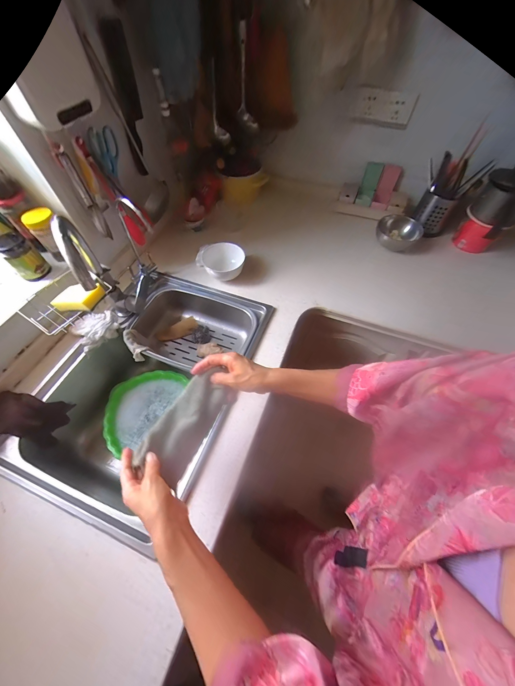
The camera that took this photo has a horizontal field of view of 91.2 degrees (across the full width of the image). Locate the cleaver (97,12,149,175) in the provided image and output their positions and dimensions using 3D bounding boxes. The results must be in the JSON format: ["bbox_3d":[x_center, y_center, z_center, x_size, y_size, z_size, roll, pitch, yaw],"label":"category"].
[{"bbox_3d":[-0.335,-0.620,0.664,0.029,0.284,0.097,2,38,0],"label":"cleaver"}]

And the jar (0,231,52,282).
[{"bbox_3d":[-0.557,-0.202,0.603,0.062,0.082,0.065,38,65,20],"label":"jar"}]

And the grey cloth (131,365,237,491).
[{"bbox_3d":[-0.122,0.131,0.437,0.082,0.066,0.193,30,75,16],"label":"grey cloth"}]

